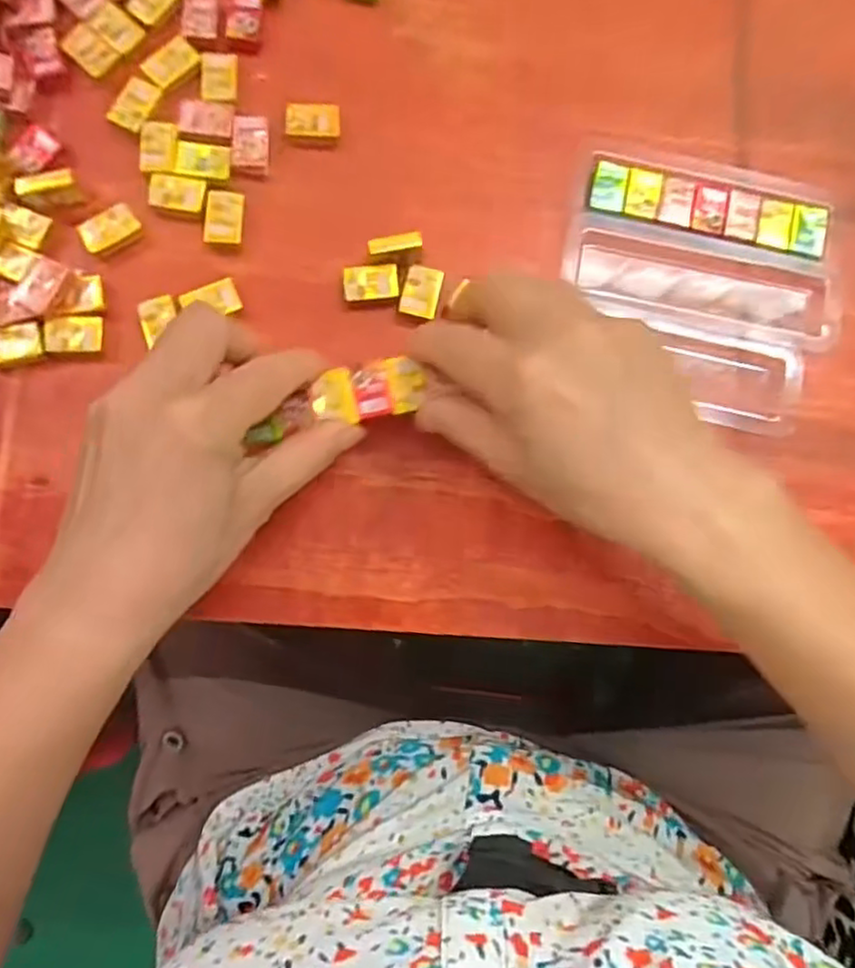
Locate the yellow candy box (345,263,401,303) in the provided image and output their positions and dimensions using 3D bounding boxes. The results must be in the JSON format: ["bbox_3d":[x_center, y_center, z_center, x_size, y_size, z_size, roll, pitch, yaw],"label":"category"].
[{"bbox_3d":[-0.027,-0.096,0.315,0.026,0.005,0.017,-4,85,-3],"label":"yellow candy box"}]

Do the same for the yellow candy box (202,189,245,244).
[{"bbox_3d":[-0.096,-0.126,0.312,0.017,0.008,0.025,3,85,-3],"label":"yellow candy box"}]

